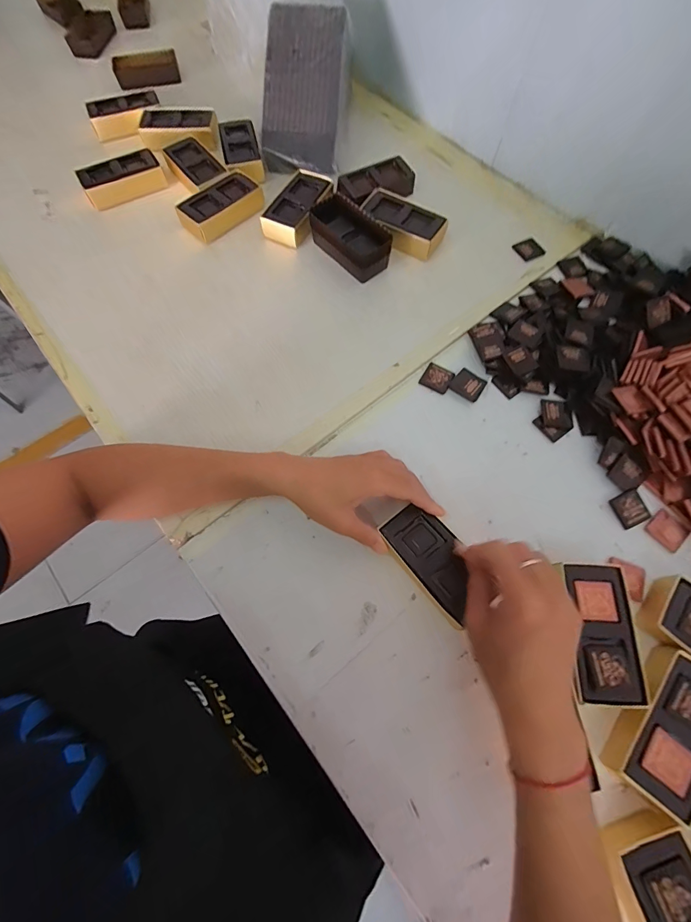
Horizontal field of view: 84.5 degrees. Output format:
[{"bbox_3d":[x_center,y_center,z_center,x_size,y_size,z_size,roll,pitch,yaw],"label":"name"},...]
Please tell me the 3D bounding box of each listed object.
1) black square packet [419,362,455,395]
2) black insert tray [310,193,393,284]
[{"bbox_3d":[0.110,-0.099,0.456,0.034,0.004,0.034,28,71,11],"label":"black square packet"},{"bbox_3d":[0.007,-0.297,0.514,0.071,0.050,0.121,-37,72,-13],"label":"black insert tray"}]

